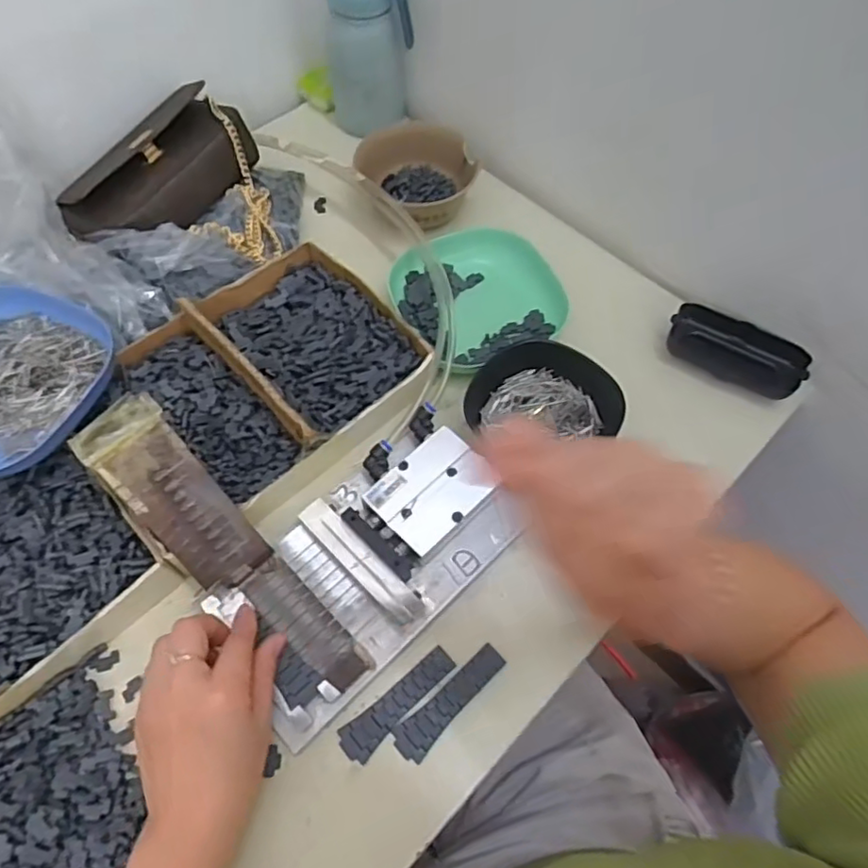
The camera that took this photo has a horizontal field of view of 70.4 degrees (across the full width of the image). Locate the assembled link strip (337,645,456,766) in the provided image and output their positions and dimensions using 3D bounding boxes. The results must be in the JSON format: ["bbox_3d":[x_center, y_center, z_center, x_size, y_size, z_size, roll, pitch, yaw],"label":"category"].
[{"bbox_3d":[-0.024,0.174,0.402,0.086,0.004,0.023,-40,69,-20],"label":"assembled link strip"}]

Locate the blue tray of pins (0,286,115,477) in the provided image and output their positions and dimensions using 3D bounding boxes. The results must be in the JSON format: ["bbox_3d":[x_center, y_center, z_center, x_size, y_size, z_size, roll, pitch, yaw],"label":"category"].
[{"bbox_3d":[-0.308,-0.040,0.440,0.132,0.029,0.142,26,64,13],"label":"blue tray of pins"}]

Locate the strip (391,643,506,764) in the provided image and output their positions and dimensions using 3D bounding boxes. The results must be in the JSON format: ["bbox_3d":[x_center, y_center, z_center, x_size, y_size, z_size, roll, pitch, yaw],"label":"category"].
[{"bbox_3d":[0.012,0.174,0.401,0.086,0.004,0.024,-37,68,-18],"label":"strip"}]

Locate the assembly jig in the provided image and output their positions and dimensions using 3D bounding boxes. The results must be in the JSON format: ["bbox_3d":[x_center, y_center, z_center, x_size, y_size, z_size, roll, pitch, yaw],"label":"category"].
[{"bbox_3d":[-0.072,0.042,0.410,0.208,0.087,0.208,-34,67,-17],"label":"assembly jig"}]

